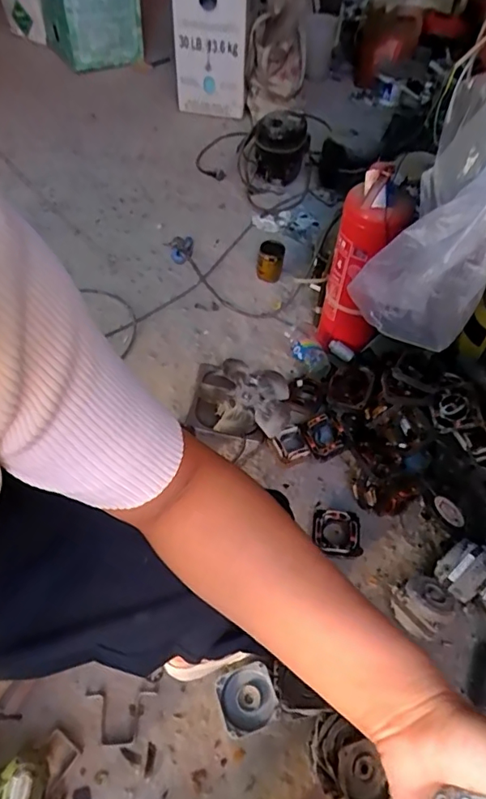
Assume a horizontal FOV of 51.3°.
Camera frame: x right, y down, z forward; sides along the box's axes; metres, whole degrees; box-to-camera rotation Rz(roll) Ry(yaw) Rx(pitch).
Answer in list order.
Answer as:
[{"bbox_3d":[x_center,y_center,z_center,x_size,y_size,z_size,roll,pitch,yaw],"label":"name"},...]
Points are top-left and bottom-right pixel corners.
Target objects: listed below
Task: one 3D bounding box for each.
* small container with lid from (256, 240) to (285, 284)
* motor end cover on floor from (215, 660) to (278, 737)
[{"bbox_3d":[0.073,-0.356,1.304,0.071,0.092,0.059,-11,54,-13],"label":"small container with lid"},{"bbox_3d":[0.005,0.442,0.748,0.080,0.034,0.081,-13,54,-15],"label":"motor end cover on floor"}]

